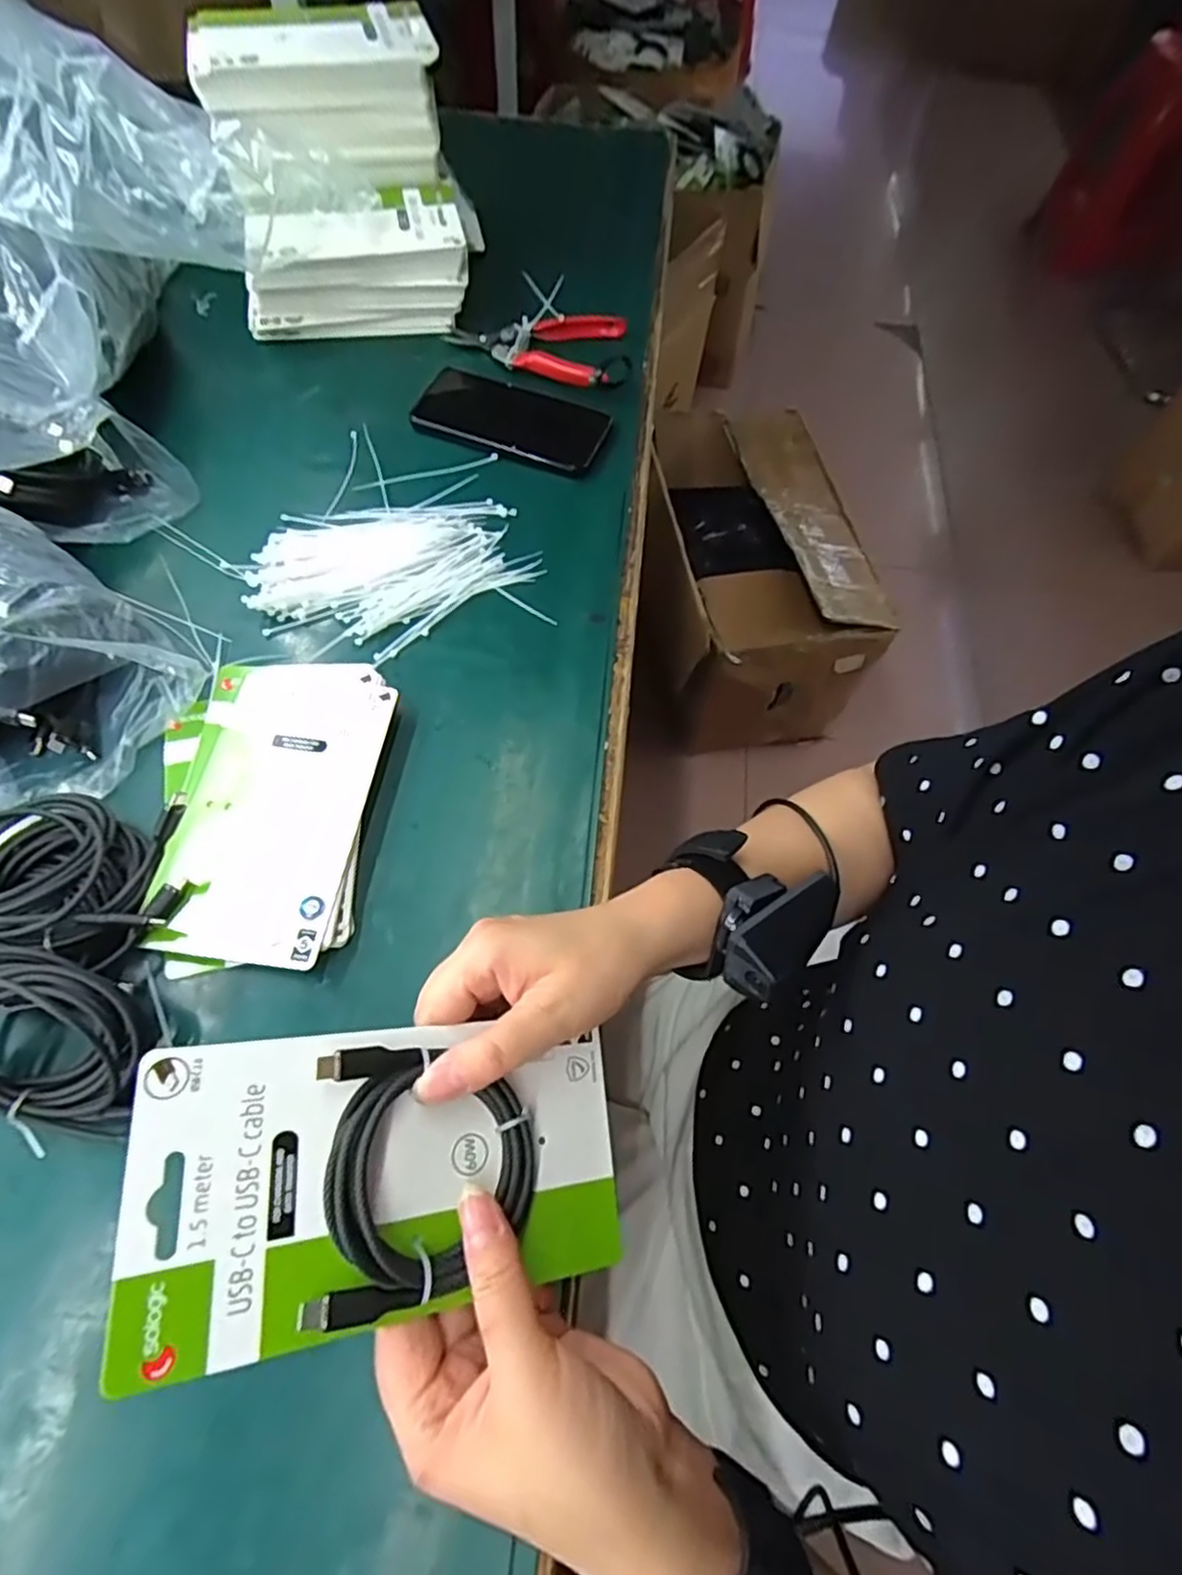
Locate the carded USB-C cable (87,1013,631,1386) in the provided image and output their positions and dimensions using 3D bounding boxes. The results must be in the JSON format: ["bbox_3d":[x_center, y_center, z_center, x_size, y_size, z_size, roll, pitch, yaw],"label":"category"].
[{"bbox_3d":[-0.072,0.144,0.257,0.177,0.015,0.097,5,70,-26],"label":"carded USB-C cable"}]

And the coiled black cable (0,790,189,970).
[{"bbox_3d":[-0.284,0.042,0.360,0.133,0.034,0.091,10,63,4],"label":"coiled black cable"}]

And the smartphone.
[{"bbox_3d":[-0.067,-0.308,0.558,0.153,0.013,0.081,21,64,10],"label":"smartphone"}]

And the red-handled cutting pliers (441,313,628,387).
[{"bbox_3d":[-0.051,-0.401,0.604,0.149,0.013,0.095,11,63,5],"label":"red-handled cutting pliers"}]

